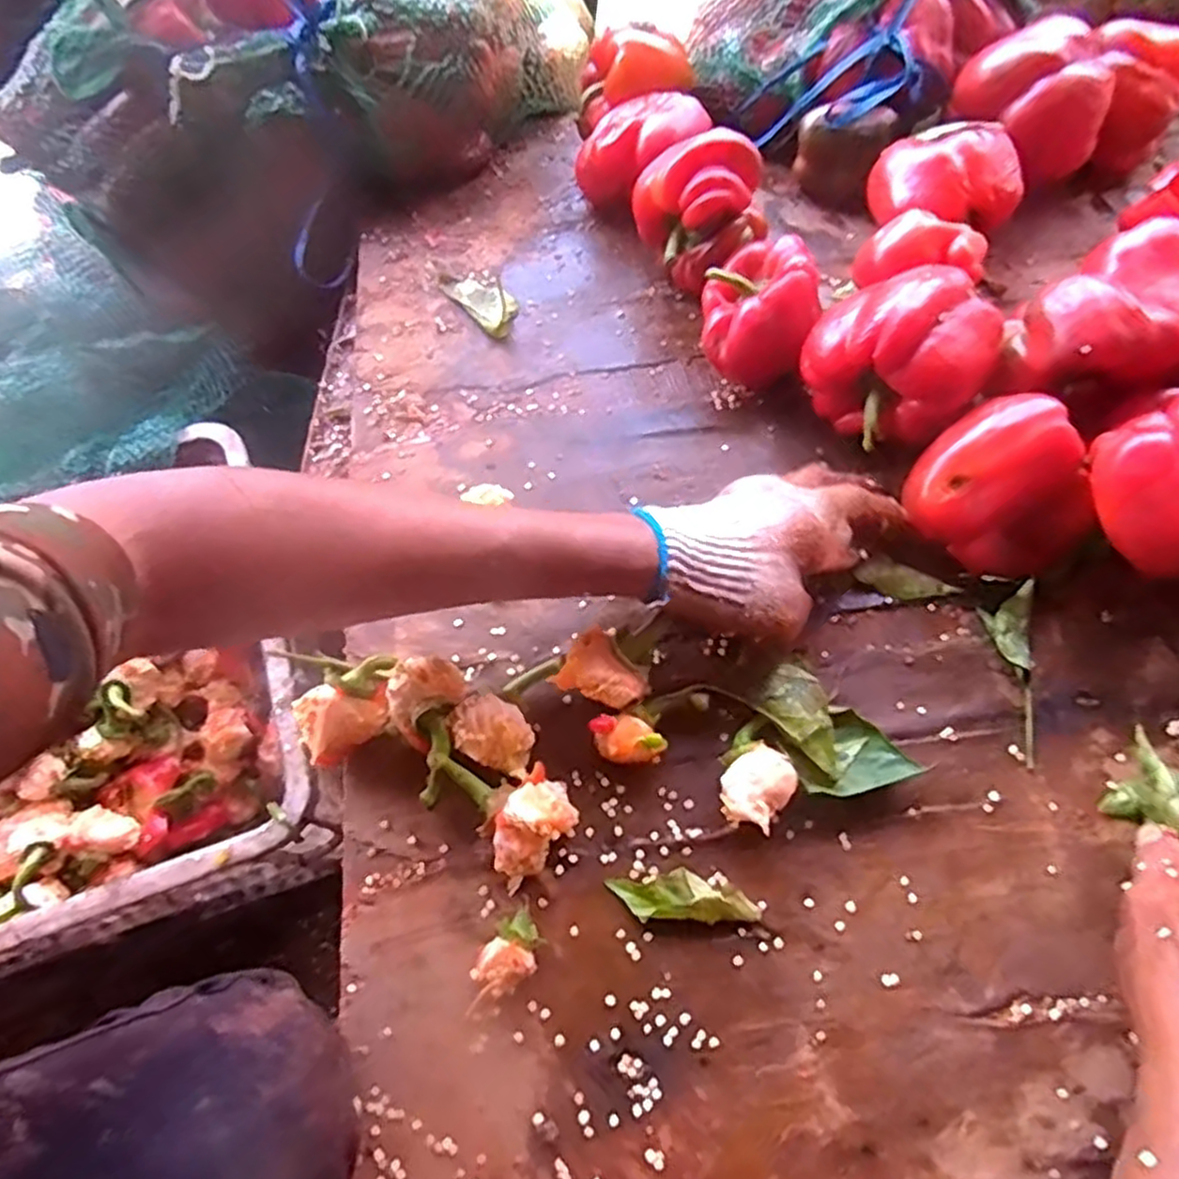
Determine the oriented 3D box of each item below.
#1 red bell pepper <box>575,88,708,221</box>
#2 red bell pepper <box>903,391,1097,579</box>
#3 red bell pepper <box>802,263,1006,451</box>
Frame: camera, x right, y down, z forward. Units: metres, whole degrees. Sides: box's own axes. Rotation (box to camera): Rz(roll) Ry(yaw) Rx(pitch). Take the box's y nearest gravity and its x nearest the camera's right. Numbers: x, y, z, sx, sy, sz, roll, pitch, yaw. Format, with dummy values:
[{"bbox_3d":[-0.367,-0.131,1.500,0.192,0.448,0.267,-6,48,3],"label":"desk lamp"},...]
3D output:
[{"bbox_3d":[0.040,-0.339,0.574,0.091,0.066,0.082,-42,71,-15],"label":"red bell pepper"},{"bbox_3d":[0.230,-0.052,0.423,0.076,0.079,0.093,-21,67,-7],"label":"red bell pepper"},{"bbox_3d":[0.189,-0.145,0.449,0.090,0.071,0.101,-37,70,-13],"label":"red bell pepper"}]

